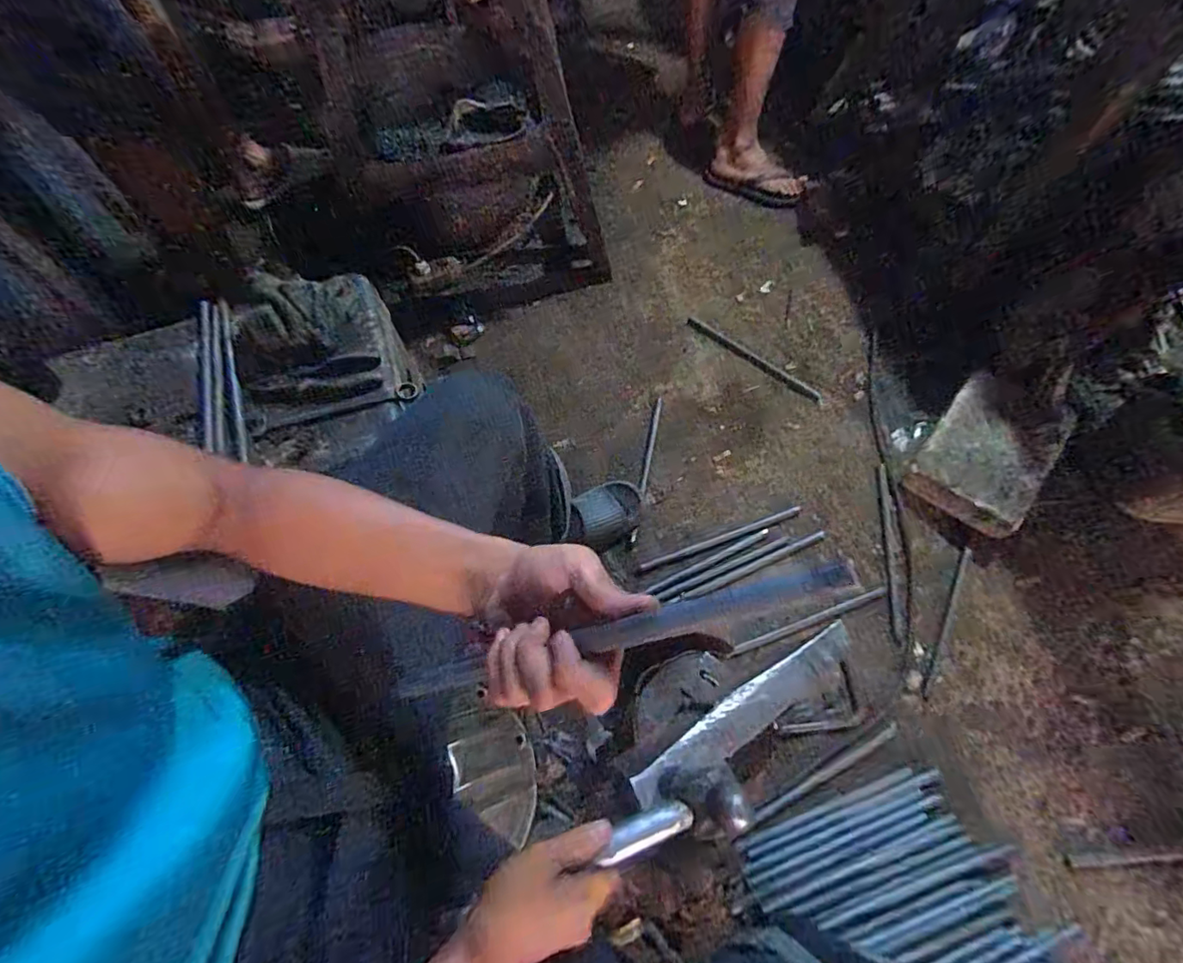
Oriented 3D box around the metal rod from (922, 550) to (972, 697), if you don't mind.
[{"bbox_3d":[0.646,0.248,0.954,0.015,0.008,0.301,29,71,12],"label":"metal rod"}]

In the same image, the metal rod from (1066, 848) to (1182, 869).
[{"bbox_3d":[0.899,0.584,0.823,0.320,0.011,0.018,-4,67,0],"label":"metal rod"}]

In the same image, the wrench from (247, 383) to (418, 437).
[{"bbox_3d":[-0.338,-0.097,0.690,0.223,0.015,0.028,-12,65,-6],"label":"wrench"}]

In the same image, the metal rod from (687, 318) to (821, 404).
[{"bbox_3d":[0.364,-0.278,1.186,0.338,0.014,0.027,36,72,14],"label":"metal rod"}]

